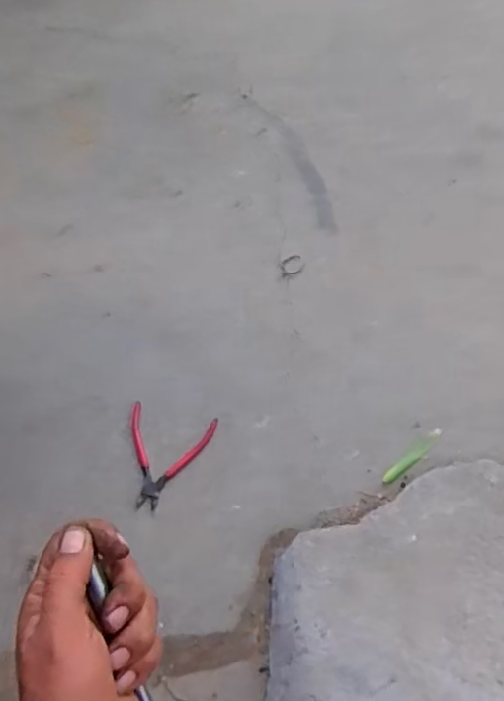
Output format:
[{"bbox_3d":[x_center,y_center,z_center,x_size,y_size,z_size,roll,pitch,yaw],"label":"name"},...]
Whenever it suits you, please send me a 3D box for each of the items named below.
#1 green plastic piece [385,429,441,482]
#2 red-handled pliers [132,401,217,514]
[{"bbox_3d":[0.214,0.138,0.797,0.110,0.011,0.017,-38,66,-19],"label":"green plastic piece"},{"bbox_3d":[-0.118,0.144,0.798,0.116,0.009,0.137,11,60,7],"label":"red-handled pliers"}]

